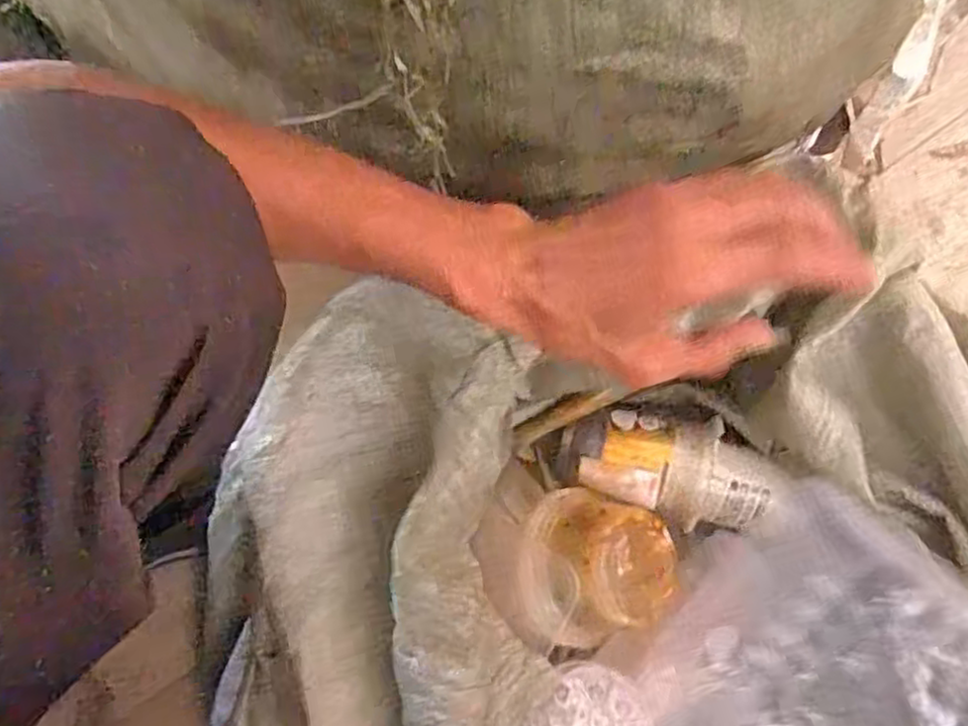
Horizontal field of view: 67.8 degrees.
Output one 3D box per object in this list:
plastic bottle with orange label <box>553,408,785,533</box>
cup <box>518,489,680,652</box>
[{"bbox_3d":[0.140,0.080,0.552,0.156,0.048,0.074,20,74,6],"label":"plastic bottle with orange label"},{"bbox_3d":[0.081,0.144,0.505,0.108,0.059,0.107,0,73,0],"label":"cup"}]

